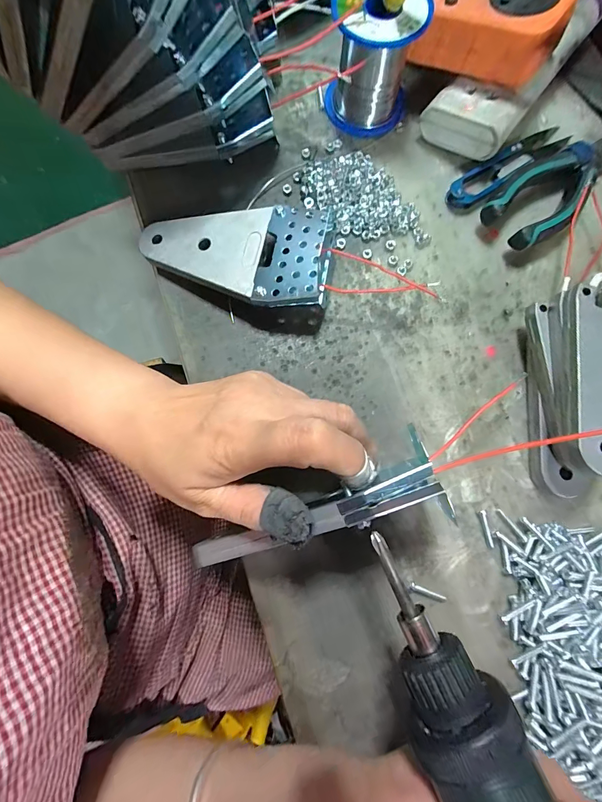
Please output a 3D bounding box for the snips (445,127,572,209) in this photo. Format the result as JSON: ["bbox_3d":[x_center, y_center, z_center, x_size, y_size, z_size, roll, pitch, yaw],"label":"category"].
[{"bbox_3d":[0.159,-0.181,0.271,0.115,0.013,0.022,-36,80,-8],"label":"snips"}]

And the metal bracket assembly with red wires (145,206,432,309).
[{"bbox_3d":[-0.011,-0.094,0.239,0.196,0.031,0.067,5,78,0],"label":"metal bracket assembly with red wires"}]

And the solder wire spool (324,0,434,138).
[{"bbox_3d":[0.051,-0.245,0.255,0.063,0.067,0.062,8,78,1],"label":"solder wire spool"}]

